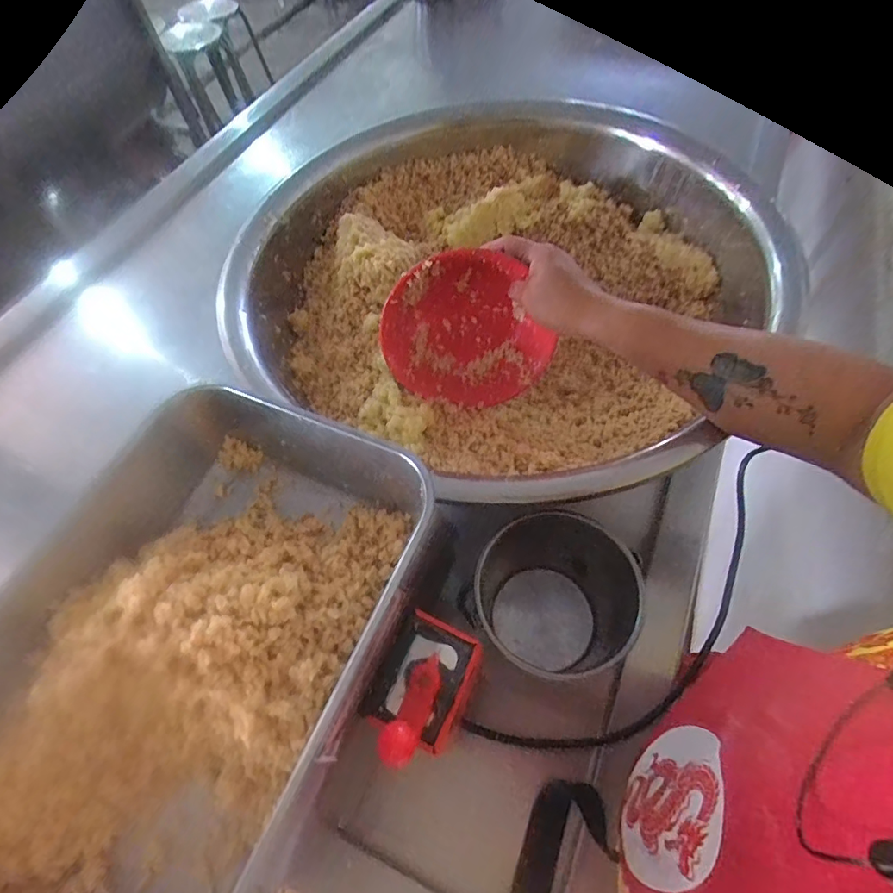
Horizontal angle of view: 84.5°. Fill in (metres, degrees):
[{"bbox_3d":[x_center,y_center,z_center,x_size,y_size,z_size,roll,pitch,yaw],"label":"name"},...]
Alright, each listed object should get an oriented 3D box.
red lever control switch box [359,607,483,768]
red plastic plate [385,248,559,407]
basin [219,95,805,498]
[{"bbox_3d":[-0.015,0.155,0.324,0.062,0.044,0.093,23,63,16],"label":"red lever control switch box"},{"bbox_3d":[0.024,-0.115,0.508,0.175,0.183,0.050,0,44,1],"label":"red plastic plate"},{"bbox_3d":[0.060,-0.207,0.621,0.553,0.159,0.593,-2,59,3],"label":"basin"}]

